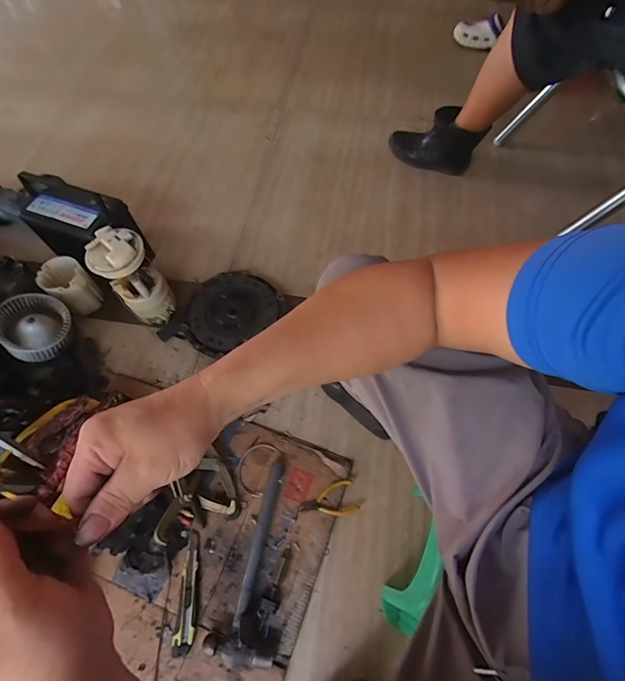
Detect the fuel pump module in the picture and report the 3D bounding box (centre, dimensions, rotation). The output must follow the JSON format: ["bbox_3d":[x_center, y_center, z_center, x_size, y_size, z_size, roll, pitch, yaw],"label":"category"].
[{"bbox_3d":[-0.413,-0.143,0.884,0.116,0.225,0.110,29,67,15],"label":"fuel pump module"}]

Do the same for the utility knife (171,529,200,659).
[{"bbox_3d":[-0.226,0.455,0.690,0.036,0.014,0.187,-1,63,1],"label":"utility knife"}]

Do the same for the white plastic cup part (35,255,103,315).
[{"bbox_3d":[-0.605,-0.136,0.948,0.111,0.106,0.097,34,68,17],"label":"white plastic cup part"}]

